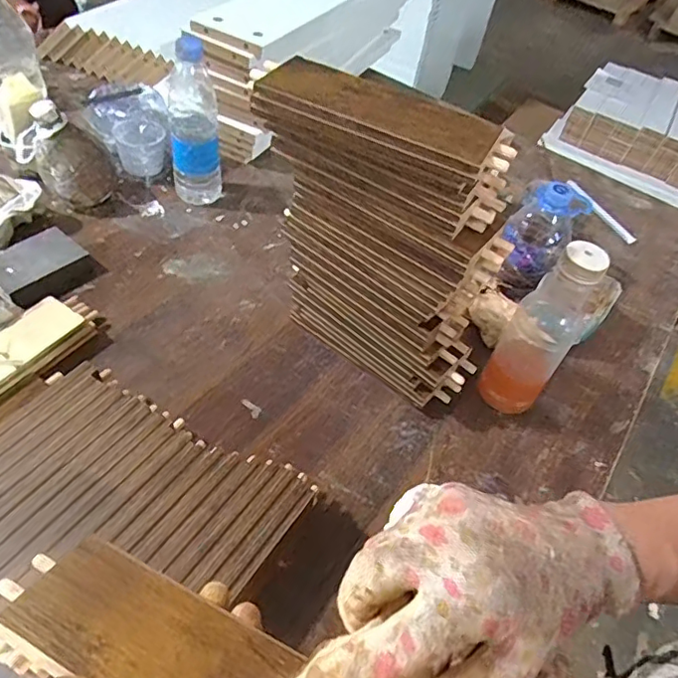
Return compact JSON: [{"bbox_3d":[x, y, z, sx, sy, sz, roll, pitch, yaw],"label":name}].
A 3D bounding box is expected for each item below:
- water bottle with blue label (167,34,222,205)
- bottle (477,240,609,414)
[{"bbox_3d":[-0.190,-0.279,0.735,0.064,0.203,0.066,-4,51,-15],"label":"water bottle with blue label"},{"bbox_3d":[0.205,-0.005,0.563,0.065,0.206,0.055,39,53,21],"label":"bottle"}]

